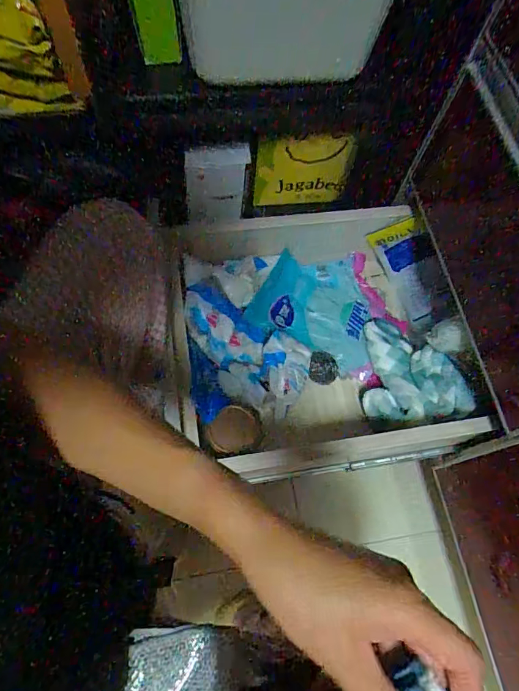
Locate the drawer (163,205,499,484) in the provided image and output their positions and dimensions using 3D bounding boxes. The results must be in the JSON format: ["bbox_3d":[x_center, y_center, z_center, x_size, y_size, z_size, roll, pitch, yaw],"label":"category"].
[{"bbox_3d":[0.101,-0.028,0.703,0.434,0.138,0.365,-3,67,-4],"label":"drawer"}]

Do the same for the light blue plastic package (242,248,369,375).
[{"bbox_3d":[0.103,-0.076,0.744,0.209,0.060,0.208,18,67,5],"label":"light blue plastic package"}]

